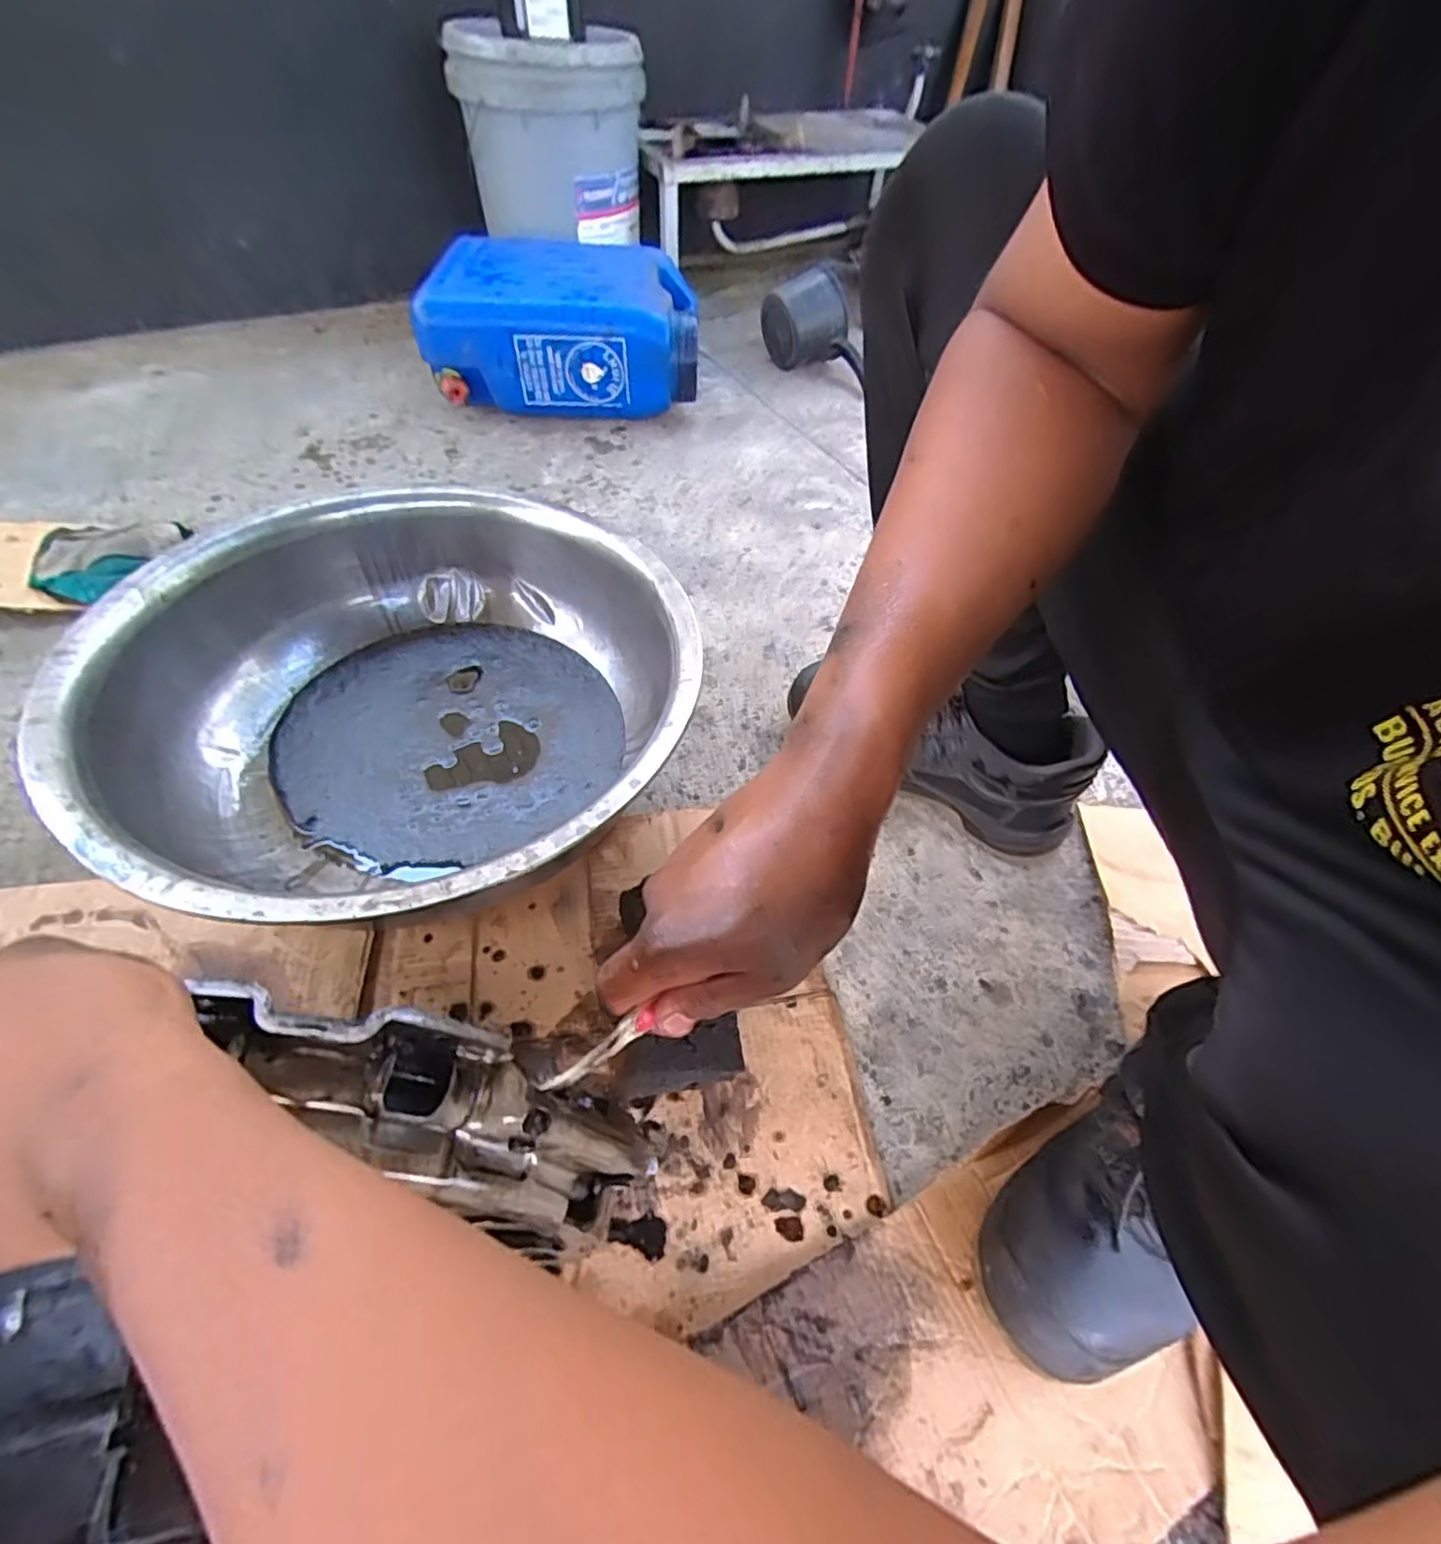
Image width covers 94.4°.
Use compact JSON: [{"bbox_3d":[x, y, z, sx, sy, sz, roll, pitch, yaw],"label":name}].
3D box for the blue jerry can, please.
[{"bbox_3d":[-0.249,-0.756,1.132,0.417,0.178,0.330,2,53,-3],"label":"blue jerry can"}]

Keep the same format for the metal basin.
[{"bbox_3d":[-0.276,-0.063,0.618,0.482,0.161,0.475,2,53,-3],"label":"metal basin"}]

